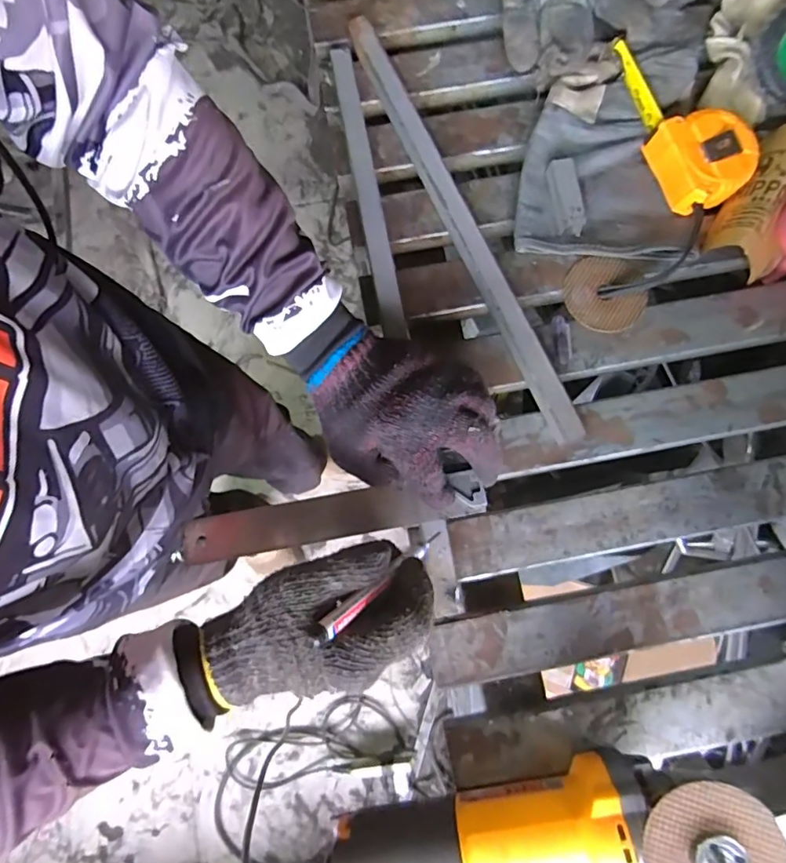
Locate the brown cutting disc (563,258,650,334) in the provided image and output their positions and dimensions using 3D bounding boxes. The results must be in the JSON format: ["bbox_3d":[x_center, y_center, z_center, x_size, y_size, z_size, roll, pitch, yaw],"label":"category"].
[{"bbox_3d":[0.189,-0.122,0.459,0.069,0.005,0.068,2,83,1],"label":"brown cutting disc"}]

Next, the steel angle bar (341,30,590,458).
[{"bbox_3d":[0.058,-0.189,0.467,0.023,0.027,0.446,-24,79,-4],"label":"steel angle bar"}]

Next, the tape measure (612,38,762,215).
[{"bbox_3d":[0.265,-0.281,0.466,0.078,0.035,0.163,-20,79,-3],"label":"tape measure"}]

